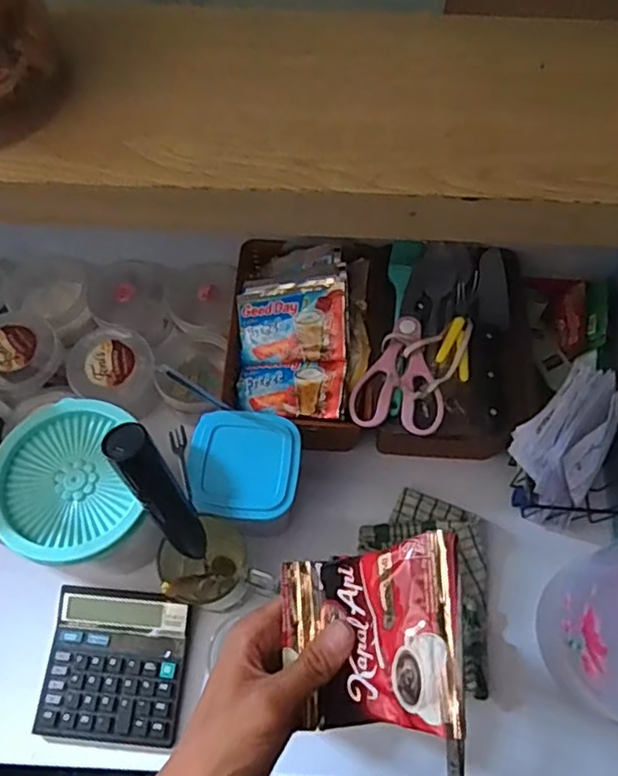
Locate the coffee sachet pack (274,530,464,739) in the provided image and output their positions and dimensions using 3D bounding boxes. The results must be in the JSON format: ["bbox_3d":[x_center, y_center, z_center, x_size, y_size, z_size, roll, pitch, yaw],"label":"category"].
[{"bbox_3d":[0.029,0.129,0.319,0.015,0.112,0.086,21,56,-36],"label":"coffee sachet pack"}]

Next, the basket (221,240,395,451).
[{"bbox_3d":[0.000,-0.054,0.635,0.159,0.119,0.204,5,65,2],"label":"basket"}]

